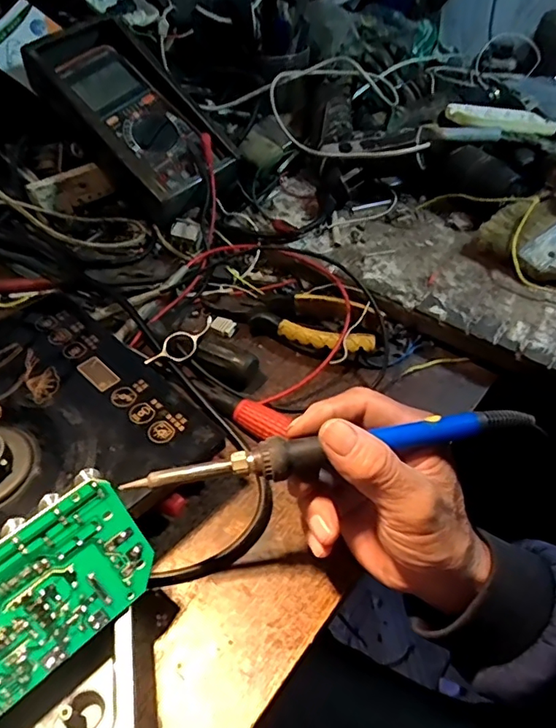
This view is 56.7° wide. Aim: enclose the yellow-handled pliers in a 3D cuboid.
[{"bbox_3d":[0.008,-0.040,0.434,0.150,0.023,0.047,15,52,13],"label":"yellow-handled pliers"}]

